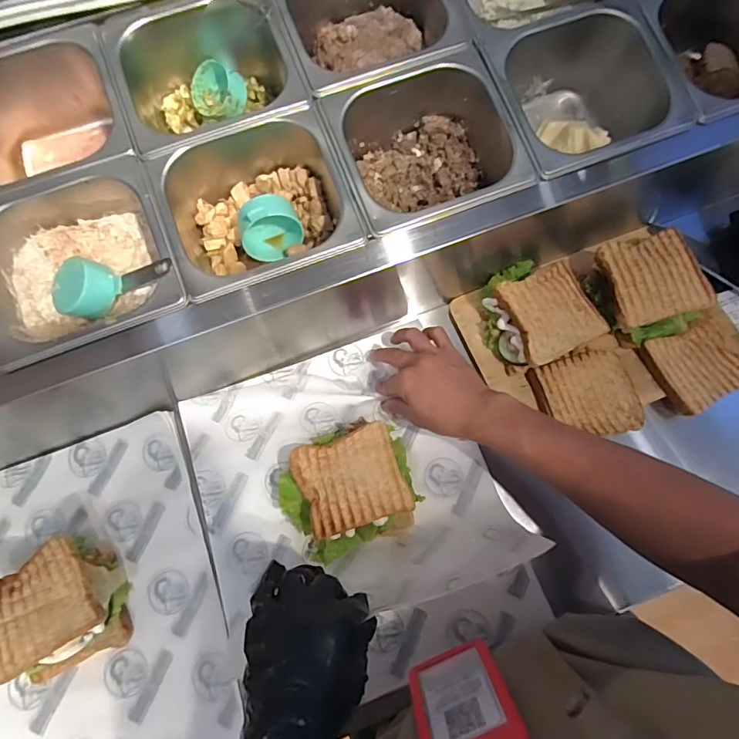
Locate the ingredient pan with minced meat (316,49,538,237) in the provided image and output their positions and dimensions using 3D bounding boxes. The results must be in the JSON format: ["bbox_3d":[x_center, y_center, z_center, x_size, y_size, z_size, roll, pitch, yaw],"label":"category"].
[{"bbox_3d":[0.051,-0.225,0.490,0.169,0.090,0.166,-20,73,-5],"label":"ingredient pan with minced meat"}]

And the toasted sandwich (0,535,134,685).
[{"bbox_3d":[-0.300,0.233,0.450,0.101,0.063,0.108,-32,74,-9],"label":"toasted sandwich"}]

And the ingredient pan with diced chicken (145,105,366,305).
[{"bbox_3d":[-0.112,-0.164,0.474,0.170,0.101,0.168,-21,73,-5],"label":"ingredient pan with diced chicken"}]

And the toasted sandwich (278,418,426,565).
[{"bbox_3d":[-0.022,0.118,0.477,0.133,0.057,0.122,-19,73,-5],"label":"toasted sandwich"}]

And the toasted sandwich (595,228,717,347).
[{"bbox_3d":[0.317,-0.093,0.528,0.103,0.048,0.112,-16,72,-4],"label":"toasted sandwich"}]

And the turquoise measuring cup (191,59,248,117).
[{"bbox_3d":[-0.169,-0.312,0.518,0.067,0.041,0.051,36,77,12],"label":"turquoise measuring cup"}]

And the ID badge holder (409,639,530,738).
[{"bbox_3d":[0.066,0.241,0.339,0.069,0.117,0.005,-23,91,-2],"label":"ID badge holder"}]

